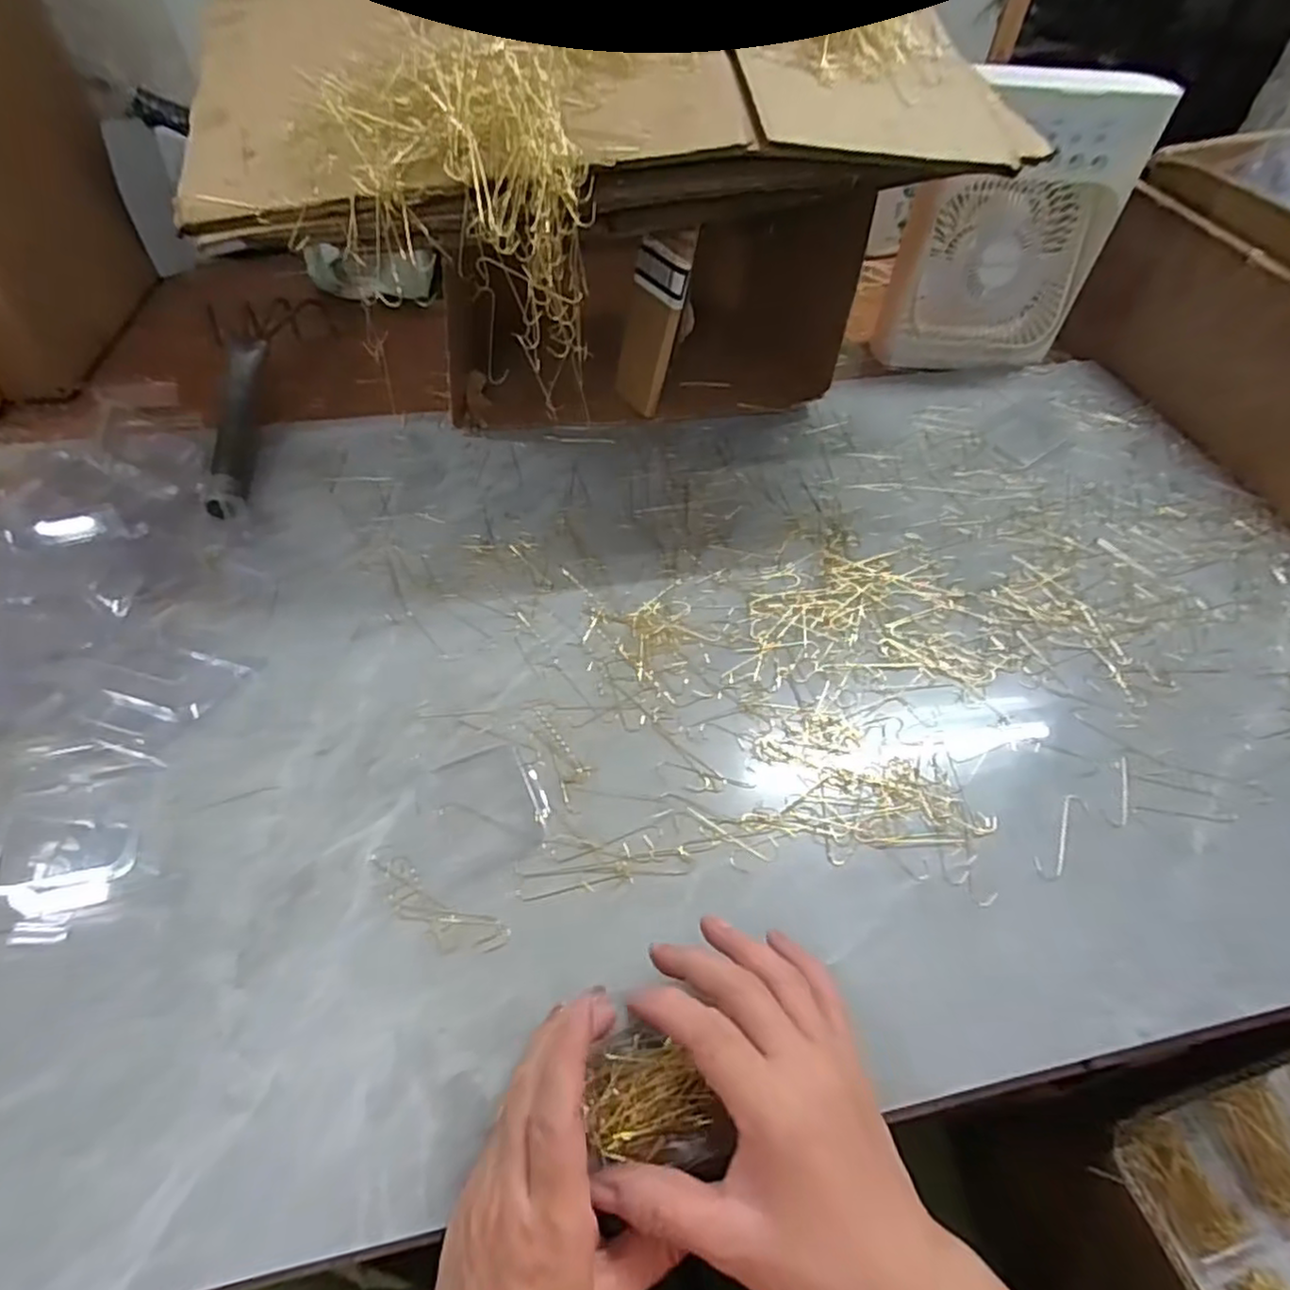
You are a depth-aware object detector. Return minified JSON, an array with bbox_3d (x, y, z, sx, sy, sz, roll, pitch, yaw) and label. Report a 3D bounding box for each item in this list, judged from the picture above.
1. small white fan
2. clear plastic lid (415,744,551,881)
[{"bbox_3d":[0.358,-0.416,0.685,0.201,0.246,0.087,-1,51,-5],"label":"small white fan"},{"bbox_3d":[-0.096,0.095,0.399,0.071,0.005,0.070,-16,53,-16],"label":"clear plastic lid"}]

